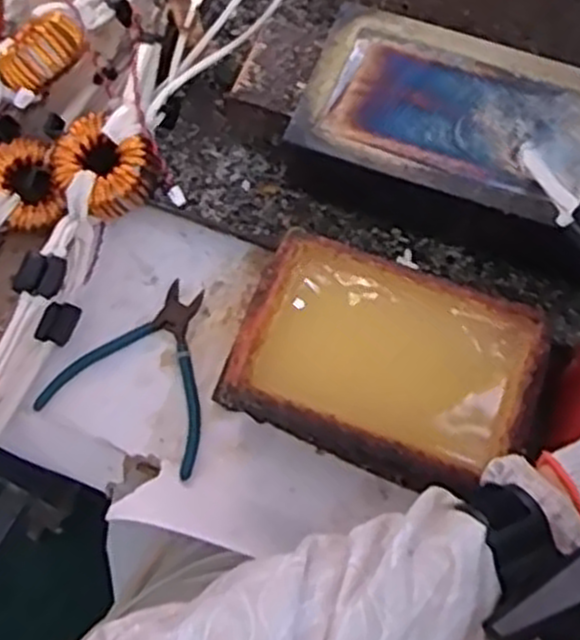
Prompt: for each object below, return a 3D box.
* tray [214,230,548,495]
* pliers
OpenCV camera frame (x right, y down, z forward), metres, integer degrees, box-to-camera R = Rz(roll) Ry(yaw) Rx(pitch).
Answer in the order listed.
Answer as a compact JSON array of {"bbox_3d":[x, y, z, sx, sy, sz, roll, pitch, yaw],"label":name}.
[{"bbox_3d":[0.068,0.034,0.577,0.203,0.070,0.136,22,71,8],"label":"tray"},{"bbox_3d":[-0.105,0.033,0.609,0.126,0.008,0.134,22,71,8],"label":"pliers"}]

